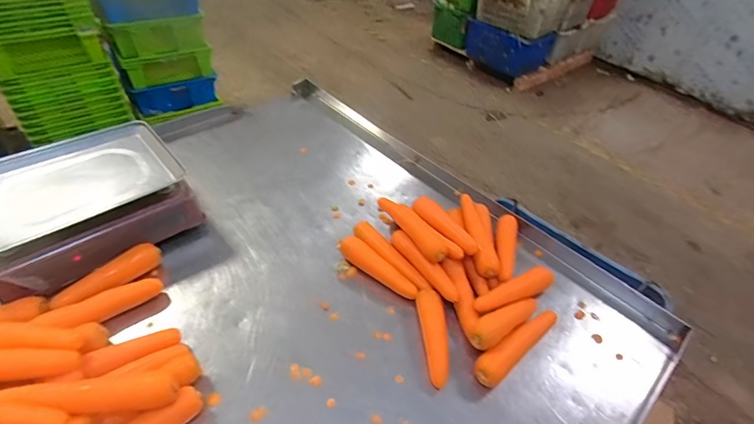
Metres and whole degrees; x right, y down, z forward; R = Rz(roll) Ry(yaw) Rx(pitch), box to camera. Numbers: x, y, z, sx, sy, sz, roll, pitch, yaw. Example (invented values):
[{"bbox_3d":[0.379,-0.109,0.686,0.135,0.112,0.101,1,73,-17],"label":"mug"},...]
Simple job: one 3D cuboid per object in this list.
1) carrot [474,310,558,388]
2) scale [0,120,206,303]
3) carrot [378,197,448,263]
[{"bbox_3d":[0.227,0.209,0.646,0.192,0.031,0.039,-27,53,-30],"label":"carrot"},{"bbox_3d":[-0.547,-0.019,0.764,0.336,0.114,0.293,-31,55,-32],"label":"scale"},{"bbox_3d":[0.070,0.023,0.765,0.042,0.033,0.187,-21,51,-26],"label":"carrot"}]

